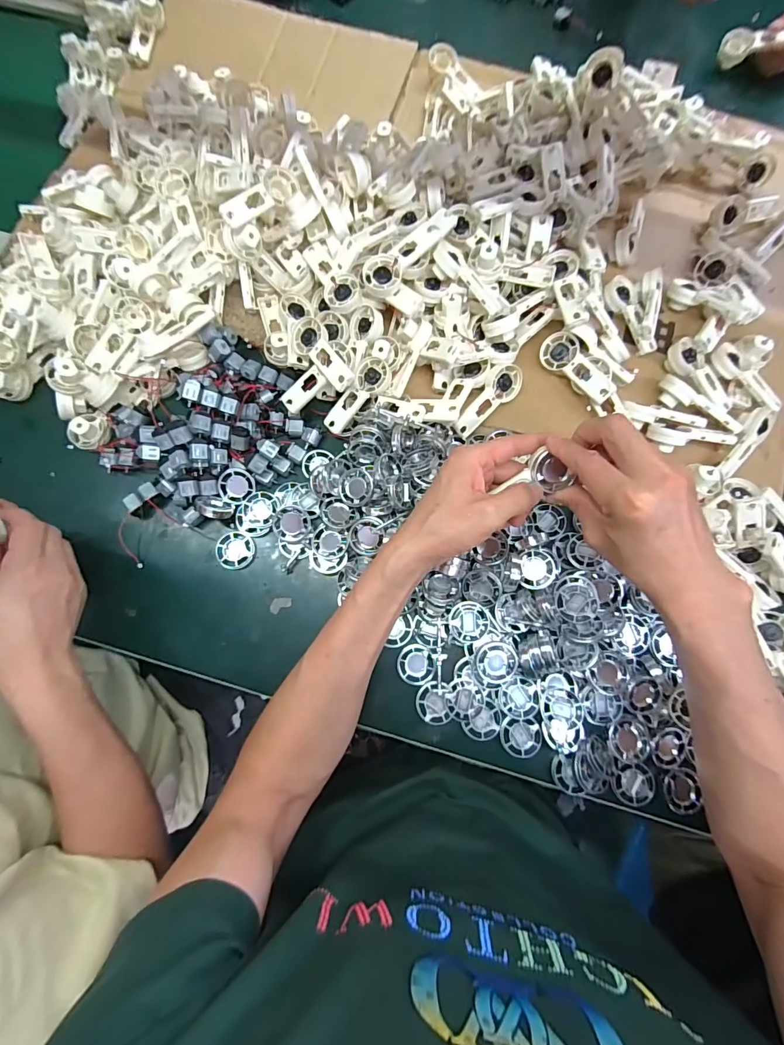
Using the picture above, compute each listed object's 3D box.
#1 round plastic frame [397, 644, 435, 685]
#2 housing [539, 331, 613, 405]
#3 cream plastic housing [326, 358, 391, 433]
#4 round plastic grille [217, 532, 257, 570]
[{"bbox_3d":[0.025,0.145,0.438,0.037,0.005,0.038,-1,76,0],"label":"round plastic frame"},{"bbox_3d":[0.203,-0.168,0.474,0.038,0.018,0.095,-43,68,27],"label":"housing"},{"bbox_3d":[-0.038,-0.139,0.472,0.040,0.013,0.092,42,98,9],"label":"cream plastic housing"},{"bbox_3d":[-0.170,0.031,0.468,0.040,0.011,0.040,0,76,0],"label":"round plastic grille"}]

